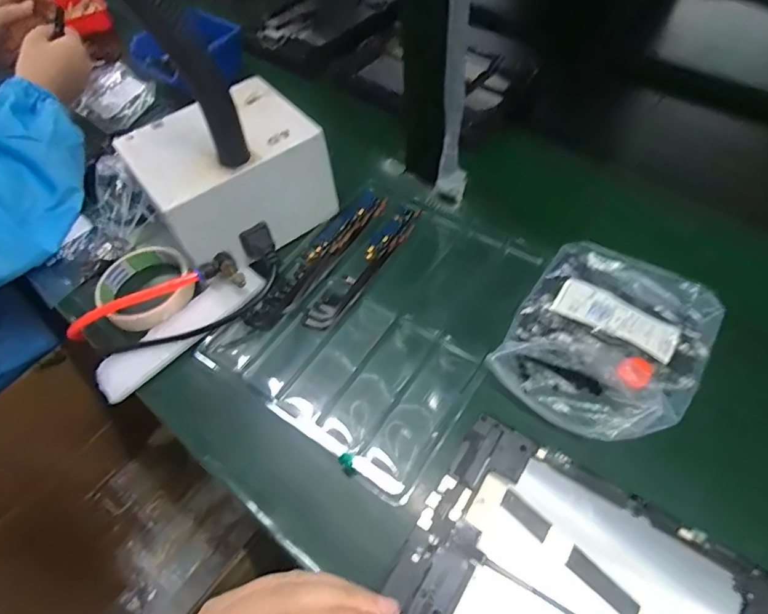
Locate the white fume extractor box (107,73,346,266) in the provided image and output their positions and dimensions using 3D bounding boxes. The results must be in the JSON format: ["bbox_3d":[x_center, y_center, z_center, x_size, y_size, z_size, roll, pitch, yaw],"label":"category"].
[{"bbox_3d":[-0.147,-0.128,0.466,0.155,0.103,0.129,-34,61,-16],"label":"white fume extractor box"}]

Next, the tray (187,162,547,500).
[{"bbox_3d":[0.000,-0.004,0.431,0.214,0.019,0.274,27,63,20],"label":"tray"}]

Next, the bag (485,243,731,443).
[{"bbox_3d":[0.185,0.025,0.390,0.141,0.024,0.173,30,64,21],"label":"bag"}]

